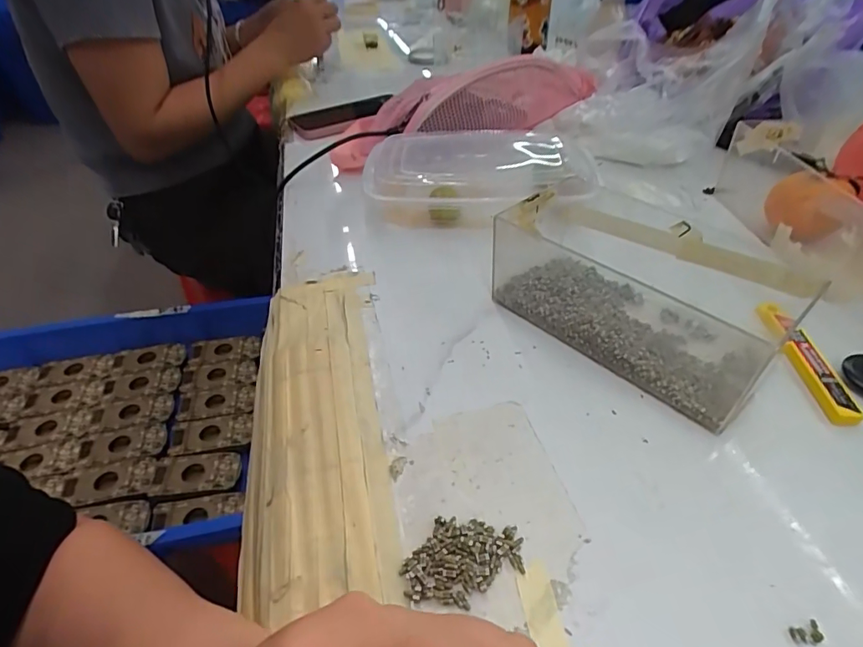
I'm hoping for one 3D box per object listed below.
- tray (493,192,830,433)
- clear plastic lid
[{"bbox_3d":[0.137,-0.026,0.330,0.101,0.066,0.180,-32,49,-30],"label":"tray"},{"bbox_3d":[0.044,-0.151,0.473,0.217,0.034,0.143,5,42,8],"label":"clear plastic lid"}]

